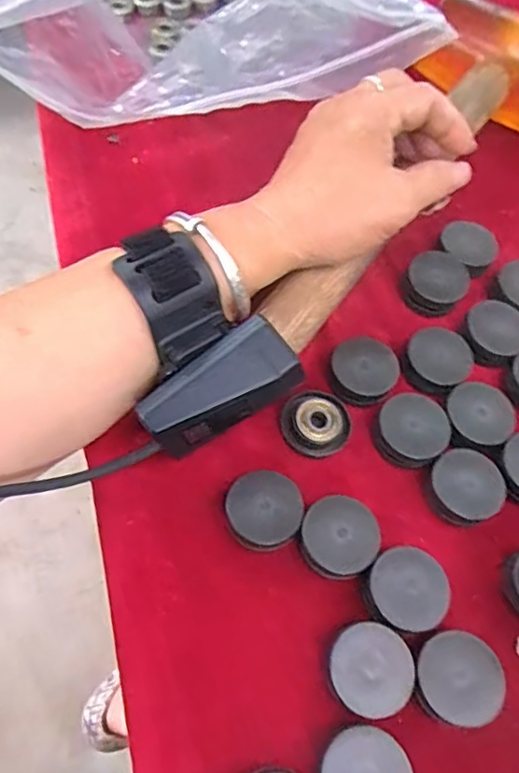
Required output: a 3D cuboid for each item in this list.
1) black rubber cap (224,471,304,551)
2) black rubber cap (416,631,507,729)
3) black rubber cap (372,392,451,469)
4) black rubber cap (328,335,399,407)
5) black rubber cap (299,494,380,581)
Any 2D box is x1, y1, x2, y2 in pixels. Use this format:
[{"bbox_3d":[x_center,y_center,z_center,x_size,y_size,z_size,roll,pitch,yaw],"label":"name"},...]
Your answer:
[{"bbox_3d":[0.003,0.053,0.246,0.033,0.008,0.034,2,64,-3],"label":"black rubber cap"},{"bbox_3d":[0.076,0.113,0.221,0.032,0.012,0.031,2,64,-3],"label":"black rubber cap"},{"bbox_3d":[0.072,0.020,0.270,0.032,0.011,0.035,2,64,-3],"label":"black rubber cap"},{"bbox_3d":[0.051,-0.008,0.277,0.031,0.008,0.034,2,64,-3],"label":"black rubber cap"},{"bbox_3d":[0.034,0.064,0.243,0.032,0.009,0.034,2,64,-3],"label":"black rubber cap"}]

